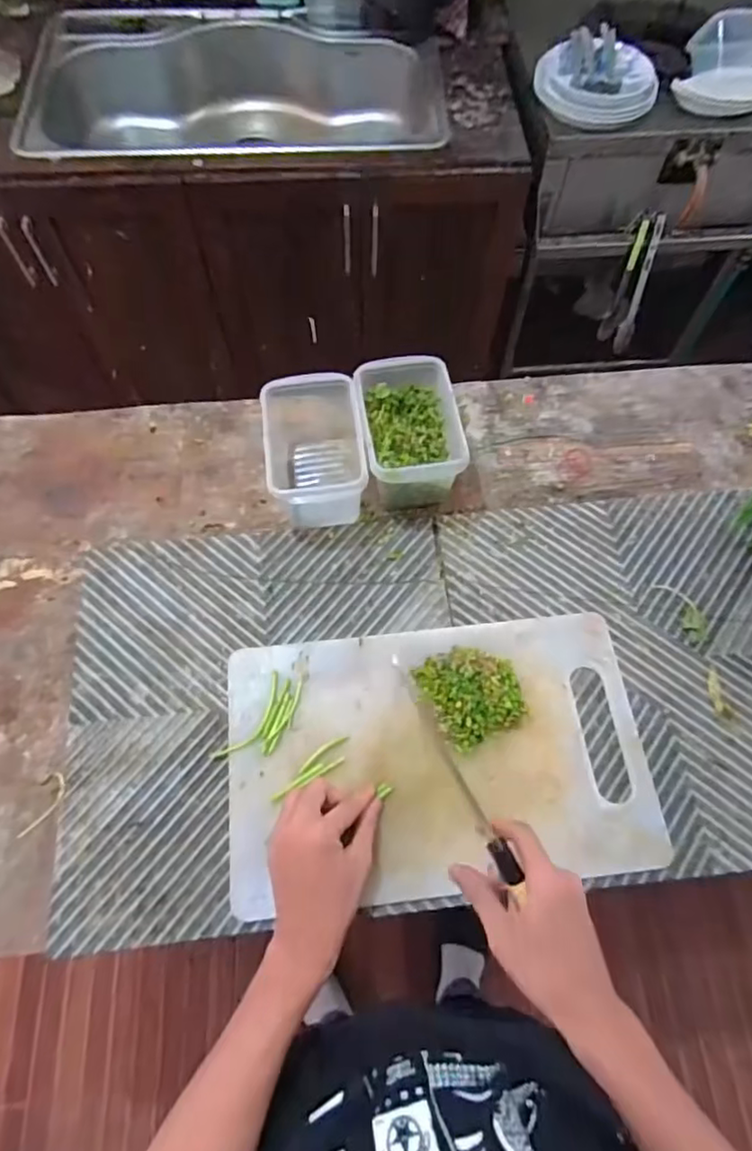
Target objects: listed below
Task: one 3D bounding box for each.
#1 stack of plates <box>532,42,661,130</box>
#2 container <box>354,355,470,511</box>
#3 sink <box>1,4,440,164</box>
[{"bbox_3d":[0.411,-0.901,1.136,0.207,0.047,0.202,-4,65,-2],"label":"stack of plates"},{"bbox_3d":[0.035,-0.155,0.702,0.101,0.096,0.158,-9,65,-4],"label":"container"},{"bbox_3d":[-0.289,-0.993,1.340,0.824,0.220,0.534,-5,65,-2],"label":"sink"}]

